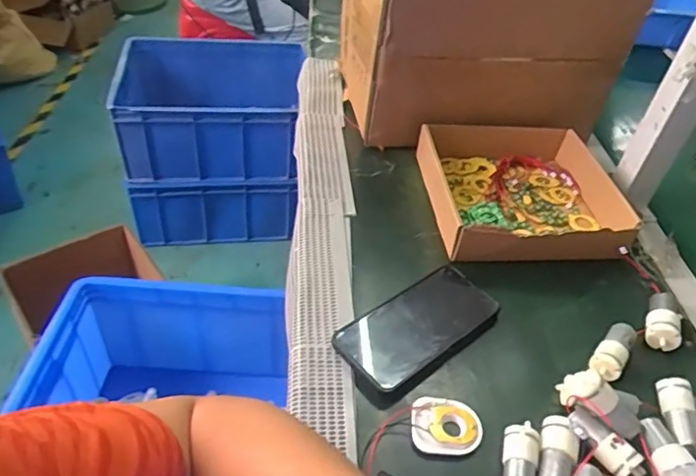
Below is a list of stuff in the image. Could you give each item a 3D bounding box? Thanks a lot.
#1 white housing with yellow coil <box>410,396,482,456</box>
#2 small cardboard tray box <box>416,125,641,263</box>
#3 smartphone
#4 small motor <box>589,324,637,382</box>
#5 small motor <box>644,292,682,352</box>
[{"bbox_3d":[0.081,0.157,0.460,0.056,0.014,0.045,8,42,3],"label":"white housing with yellow coil"},{"bbox_3d":[0.216,-0.060,0.674,0.227,0.047,0.227,-1,42,-7],"label":"small cardboard tray box"},{"bbox_3d":[0.069,0.082,0.527,0.162,0.011,0.075,-28,51,-31],"label":"smartphone"},{"bbox_3d":[0.251,0.109,0.522,0.027,0.025,0.065,31,48,25],"label":"small motor"},{"bbox_3d":[0.316,0.082,0.555,0.032,0.027,0.069,21,44,16],"label":"small motor"}]

